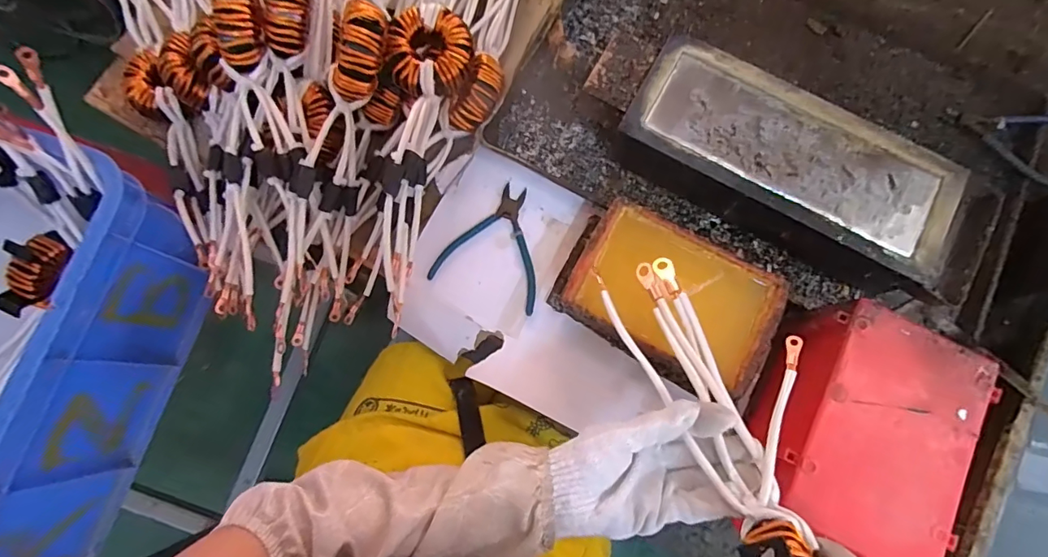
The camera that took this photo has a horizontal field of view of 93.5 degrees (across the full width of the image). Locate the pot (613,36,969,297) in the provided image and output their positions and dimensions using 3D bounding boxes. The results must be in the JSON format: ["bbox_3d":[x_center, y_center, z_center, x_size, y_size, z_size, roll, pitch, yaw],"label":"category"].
[{"bbox_3d":[0.295,-0.117,0.550,0.374,0.083,0.148,29,78,5],"label":"pot"}]

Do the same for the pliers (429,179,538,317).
[{"bbox_3d":[-0.028,-0.042,0.571,0.122,0.006,0.135,19,78,3],"label":"pliers"}]

